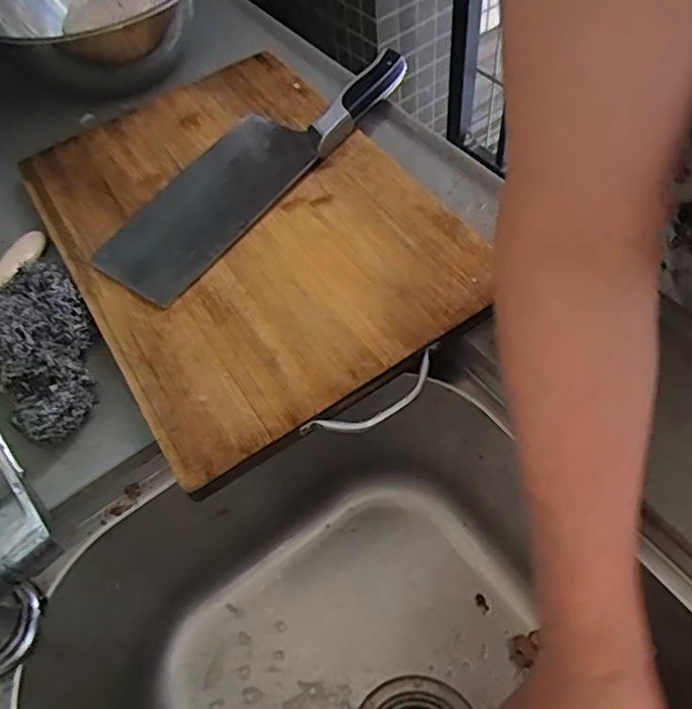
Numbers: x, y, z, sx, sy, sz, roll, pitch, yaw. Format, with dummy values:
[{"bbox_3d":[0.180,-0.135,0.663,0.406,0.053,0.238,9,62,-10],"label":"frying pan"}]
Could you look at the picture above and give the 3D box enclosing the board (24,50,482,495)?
[{"bbox_3d":[-0.082,-0.107,0.451,0.250,0.021,0.363,-30,61,-15],"label":"board"}]

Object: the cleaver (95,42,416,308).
[{"bbox_3d":[-0.072,-0.157,0.462,0.086,0.023,0.282,32,65,21],"label":"cleaver"}]

